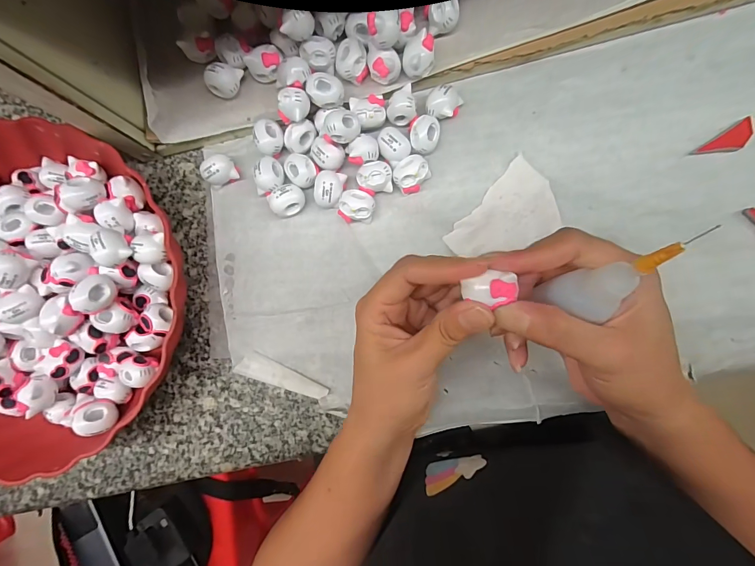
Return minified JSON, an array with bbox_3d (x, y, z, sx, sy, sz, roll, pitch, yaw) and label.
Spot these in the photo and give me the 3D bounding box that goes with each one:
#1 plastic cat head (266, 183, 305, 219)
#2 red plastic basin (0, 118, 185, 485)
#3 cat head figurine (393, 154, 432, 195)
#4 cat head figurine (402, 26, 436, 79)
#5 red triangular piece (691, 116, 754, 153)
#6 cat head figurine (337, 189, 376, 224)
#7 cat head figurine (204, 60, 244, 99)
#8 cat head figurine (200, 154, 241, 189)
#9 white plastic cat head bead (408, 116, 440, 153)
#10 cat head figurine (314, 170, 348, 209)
[{"bbox_3d":[-0.064,-0.059,0.269,0.024,0.021,0.019,-29,84,4],"label":"plastic cat head"},{"bbox_3d":[-0.248,0.012,0.269,0.227,0.058,0.230,0,87,6],"label":"red plastic basin"},{"bbox_3d":[0.023,-0.077,0.261,0.021,0.019,0.025,38,92,7],"label":"cat head figurine"},{"bbox_3d":[0.028,-0.151,0.248,0.021,0.016,0.022,-3,87,6],"label":"cat head figurine"},{"bbox_3d":[0.231,-0.093,0.245,0.038,0.006,0.015,-34,84,4],"label":"red triangular piece"},{"bbox_3d":[-0.014,-0.055,0.264,0.025,0.019,0.021,-6,86,6],"label":"cat head figurine"},{"bbox_3d":[-0.109,-0.143,0.260,0.022,0.015,0.020,13,89,7],"label":"cat head figurine"},{"bbox_3d":[-0.117,-0.084,0.276,0.023,0.020,0.018,-11,86,6],"label":"cat head figurine"},{"bbox_3d":[0.033,-0.104,0.262,0.020,0.019,0.025,4,88,7],"label":"white plastic cat head bead"},{"bbox_3d":[-0.034,-0.066,0.267,0.020,0.022,0.025,9,88,7],"label":"cat head figurine"}]

